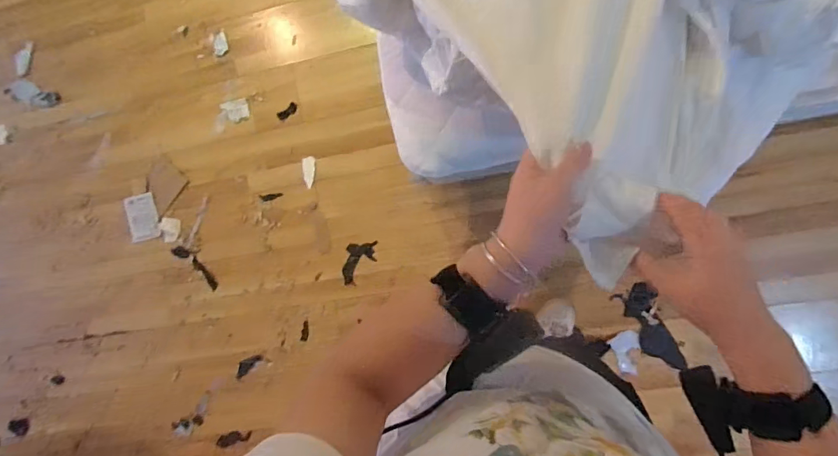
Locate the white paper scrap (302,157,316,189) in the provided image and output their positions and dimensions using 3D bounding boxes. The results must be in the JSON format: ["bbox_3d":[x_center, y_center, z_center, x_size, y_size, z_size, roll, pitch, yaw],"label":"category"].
[{"bbox_3d":[-0.378,-0.190,1.548,0.049,0.012,0.105,3,95,0],"label":"white paper scrap"}]

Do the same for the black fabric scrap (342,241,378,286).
[{"bbox_3d":[-0.199,0.120,1.513,0.108,0.017,0.150,5,92,10],"label":"black fabric scrap"}]

